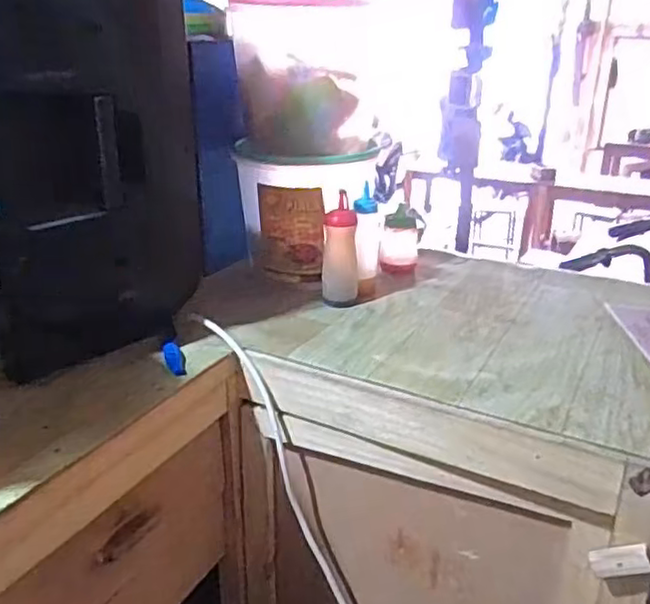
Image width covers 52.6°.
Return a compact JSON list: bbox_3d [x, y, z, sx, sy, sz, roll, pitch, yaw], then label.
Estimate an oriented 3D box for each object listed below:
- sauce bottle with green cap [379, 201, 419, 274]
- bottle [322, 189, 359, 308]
[{"bbox_3d":[0.143,-0.120,1.242,0.067,0.112,0.069,4,25,7],"label":"sauce bottle with green cap"},{"bbox_3d":[0.024,-0.086,1.088,0.051,0.174,0.052,-21,33,-39],"label":"bottle"}]

